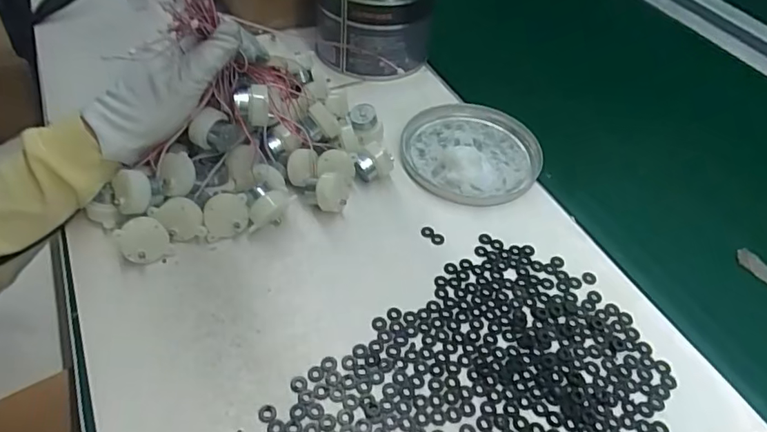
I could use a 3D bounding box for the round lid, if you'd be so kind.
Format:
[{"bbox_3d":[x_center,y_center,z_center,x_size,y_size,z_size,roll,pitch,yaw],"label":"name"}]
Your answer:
[{"bbox_3d":[0.085,-0.067,0.504,0.128,0.020,0.136,3,48,-3],"label":"round lid"}]

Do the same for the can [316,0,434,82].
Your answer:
[{"bbox_3d":[-0.008,-0.231,0.583,0.118,0.106,0.127,3,48,-3],"label":"can"}]

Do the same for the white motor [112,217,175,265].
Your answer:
[{"bbox_3d":[-0.179,0.018,0.394,0.033,0.034,0.019,-27,25,-27],"label":"white motor"}]

